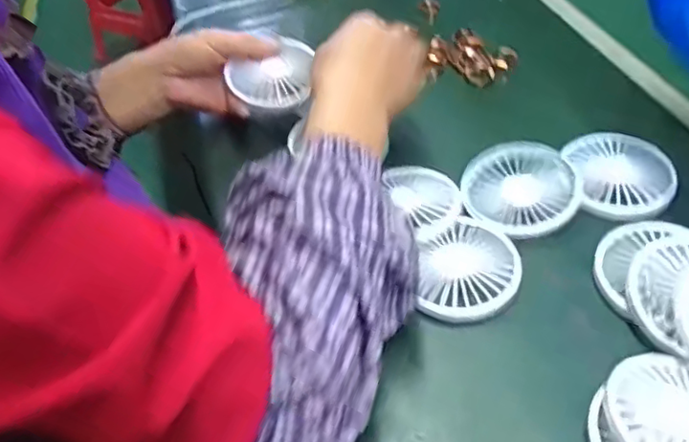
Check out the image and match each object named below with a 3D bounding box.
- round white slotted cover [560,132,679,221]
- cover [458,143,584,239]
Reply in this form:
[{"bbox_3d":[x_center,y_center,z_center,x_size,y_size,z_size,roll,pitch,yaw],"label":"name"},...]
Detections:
[{"bbox_3d":[0.218,-0.039,0.484,0.076,0.012,0.094,-6,46,4],"label":"round white slotted cover"},{"bbox_3d":[0.138,-0.030,0.485,0.086,0.009,0.100,-9,46,1],"label":"cover"}]

